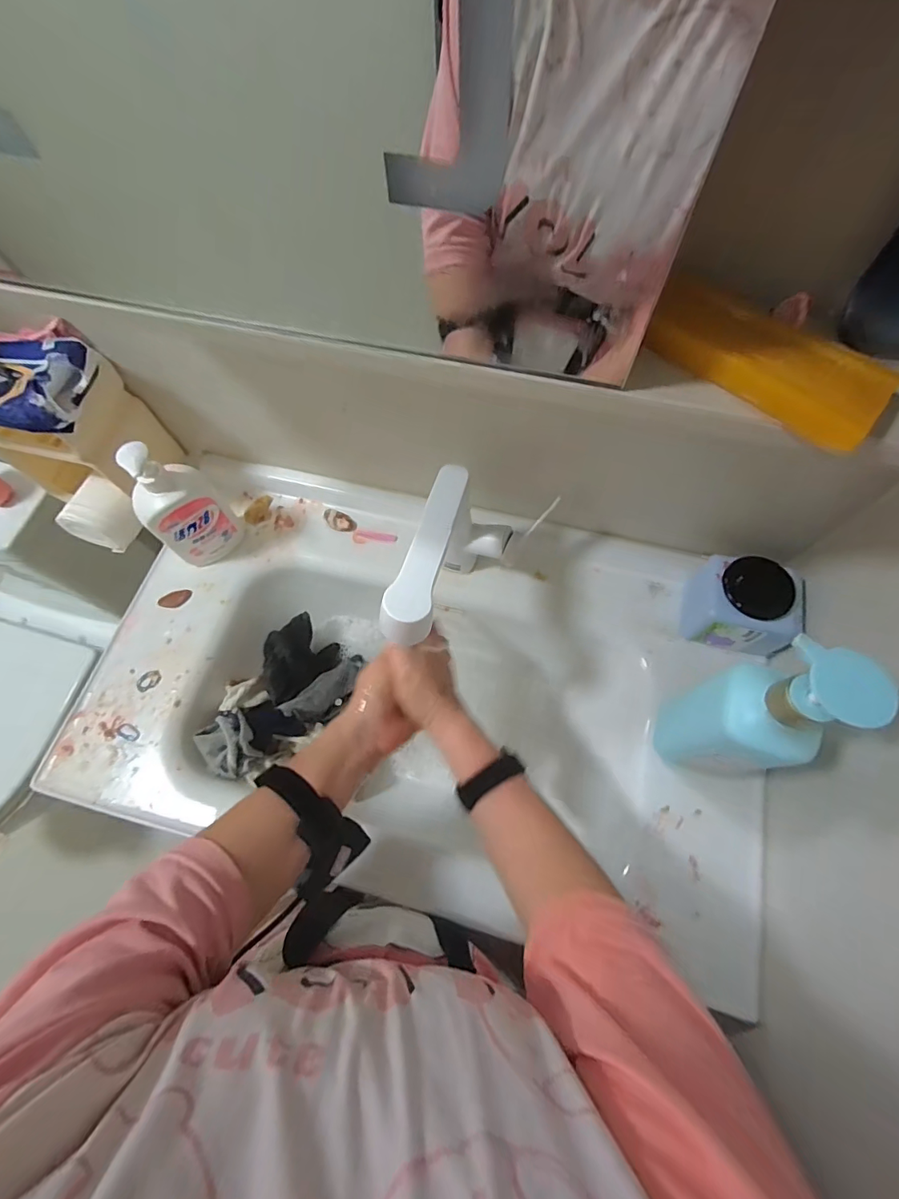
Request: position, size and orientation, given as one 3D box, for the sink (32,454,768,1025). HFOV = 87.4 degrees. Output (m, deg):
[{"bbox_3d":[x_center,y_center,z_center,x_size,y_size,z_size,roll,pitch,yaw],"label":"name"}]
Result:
[{"bbox_3d":[-0.031,0.116,0.620,0.796,0.134,0.466,13,68,7],"label":"sink"}]

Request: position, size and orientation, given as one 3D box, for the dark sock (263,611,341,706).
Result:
[{"bbox_3d":[-0.217,0.084,0.661,0.091,0.026,0.118,44,54,-9],"label":"dark sock"}]

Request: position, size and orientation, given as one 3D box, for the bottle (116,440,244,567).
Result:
[{"bbox_3d":[-0.325,-0.113,0.569,0.087,0.180,0.052,-36,71,-13],"label":"bottle"}]

